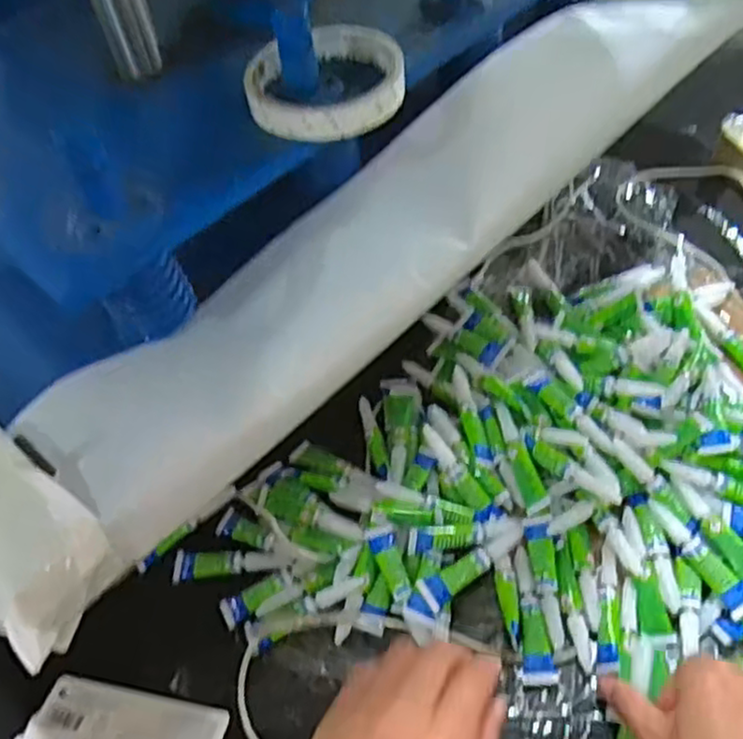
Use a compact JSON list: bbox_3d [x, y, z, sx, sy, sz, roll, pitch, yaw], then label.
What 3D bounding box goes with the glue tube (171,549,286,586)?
[{"bbox_3d":[-0.097,0.131,0.488,0.076,0.007,0.020,-5,52,2],"label":"glue tube"}]

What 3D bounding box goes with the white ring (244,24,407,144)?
[{"bbox_3d":[-0.027,-0.165,0.414,0.089,0.020,0.089,-3,52,4],"label":"white ring"}]

